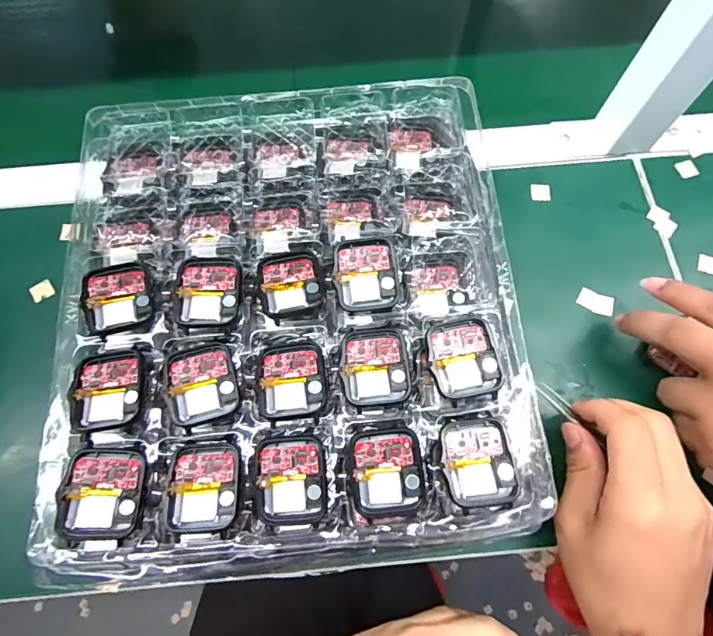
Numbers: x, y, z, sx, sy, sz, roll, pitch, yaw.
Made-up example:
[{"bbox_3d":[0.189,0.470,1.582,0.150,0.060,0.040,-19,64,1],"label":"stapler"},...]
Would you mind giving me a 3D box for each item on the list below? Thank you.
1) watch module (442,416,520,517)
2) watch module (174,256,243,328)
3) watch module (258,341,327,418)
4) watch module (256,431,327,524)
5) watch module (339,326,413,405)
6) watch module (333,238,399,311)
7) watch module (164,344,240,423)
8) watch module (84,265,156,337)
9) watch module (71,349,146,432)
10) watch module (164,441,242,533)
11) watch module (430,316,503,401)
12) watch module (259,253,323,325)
[{"bbox_3d":[0.064,0.075,0.232,0.036,0.004,0.045,-9,71,-3],"label":"watch module"},{"bbox_3d":[-0.087,-0.015,0.260,0.037,0.009,0.044,0,71,0],"label":"watch module"},{"bbox_3d":[-0.036,0.034,0.247,0.036,0.008,0.043,-8,71,-2],"label":"watch module"},{"bbox_3d":[-0.034,0.084,0.230,0.035,0.010,0.045,-2,71,0],"label":"watch module"},{"bbox_3d":[0.011,0.027,0.250,0.038,0.005,0.045,0,71,0],"label":"watch module"},{"bbox_3d":[0.006,-0.025,0.264,0.037,0.014,0.041,-4,71,-1],"label":"watch module"},{"bbox_3d":[-0.086,0.034,0.243,0.036,0.005,0.044,-14,71,-4],"label":"watch module"},{"bbox_3d":[-0.140,-0.013,0.259,0.035,0.012,0.044,-17,72,-5],"label":"watch module"},{"bbox_3d":[-0.135,0.038,0.240,0.036,0.005,0.043,-7,71,-2],"label":"watch module"},{"bbox_3d":[-0.079,0.087,0.229,0.036,0.009,0.044,-3,71,-1],"label":"watch module"},{"bbox_3d":[0.060,0.022,0.247,0.036,0.010,0.043,-9,71,-3],"label":"watch module"},{"bbox_3d":[-0.039,-0.021,0.264,0.035,0.008,0.044,-10,71,-3],"label":"watch module"}]

